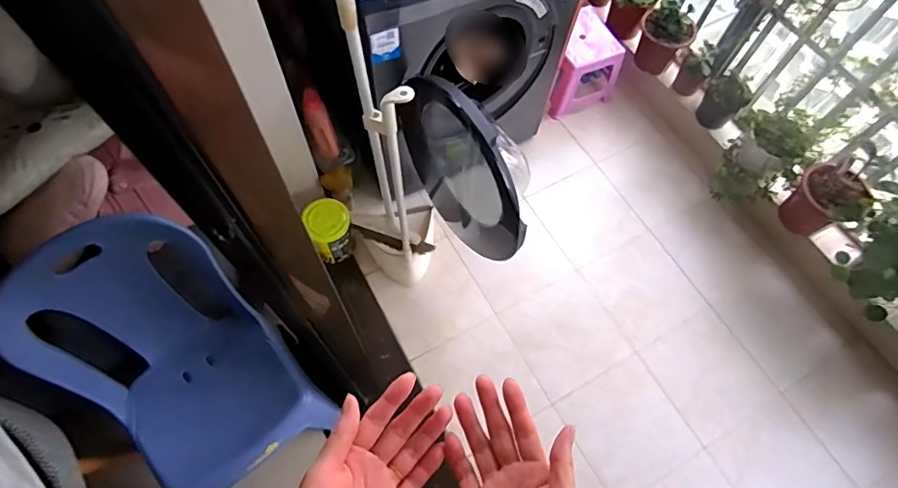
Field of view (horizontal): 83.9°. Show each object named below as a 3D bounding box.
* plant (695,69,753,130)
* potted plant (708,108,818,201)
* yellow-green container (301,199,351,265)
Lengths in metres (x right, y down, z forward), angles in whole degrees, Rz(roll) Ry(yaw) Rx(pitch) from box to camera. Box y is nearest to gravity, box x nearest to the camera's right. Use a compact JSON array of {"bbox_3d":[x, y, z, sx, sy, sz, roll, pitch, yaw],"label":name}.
[{"bbox_3d":[0.913,-0.476,1.662,0.129,0.154,0.132,1,64,-2],"label":"plant"},{"bbox_3d":[0.983,-0.276,1.587,0.210,0.251,0.258,26,66,10],"label":"potted plant"},{"bbox_3d":[-0.350,-0.042,1.475,0.132,0.144,0.146,-24,68,-13],"label":"yellow-green container"}]

